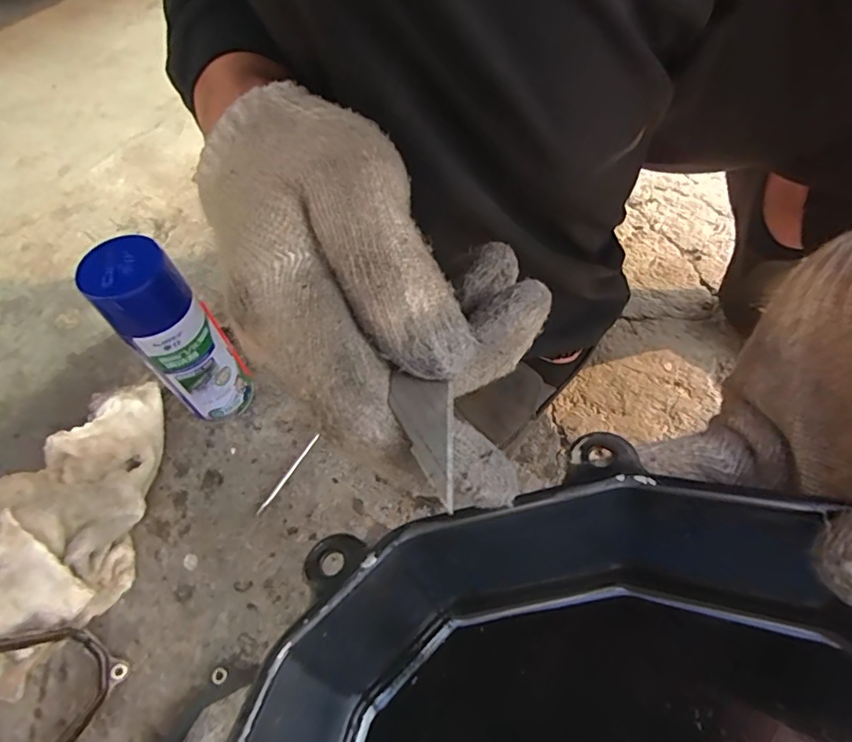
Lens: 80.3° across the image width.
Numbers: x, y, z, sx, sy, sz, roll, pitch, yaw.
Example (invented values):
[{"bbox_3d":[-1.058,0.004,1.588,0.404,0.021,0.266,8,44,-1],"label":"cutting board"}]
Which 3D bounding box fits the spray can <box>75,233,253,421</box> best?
[{"bbox_3d":[-0.214,-0.021,0.445,0.060,0.205,0.056,-1,58,2],"label":"spray can"}]

